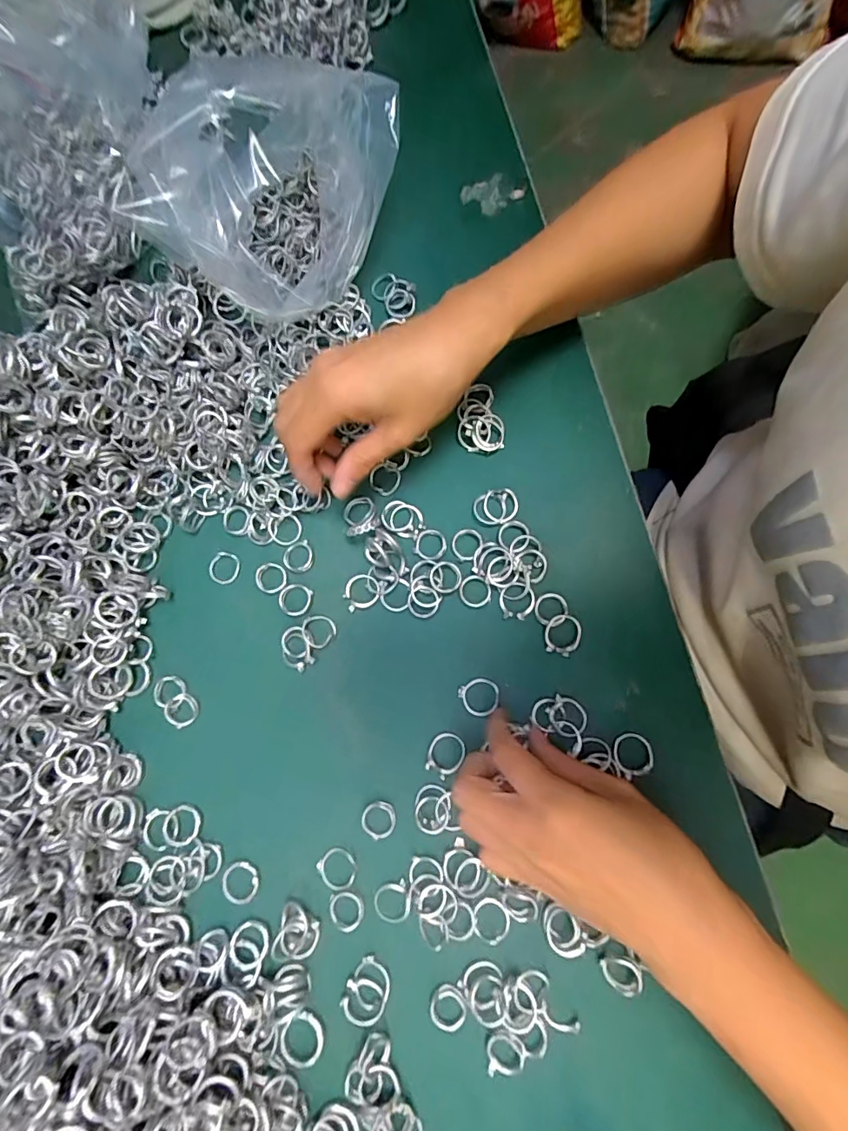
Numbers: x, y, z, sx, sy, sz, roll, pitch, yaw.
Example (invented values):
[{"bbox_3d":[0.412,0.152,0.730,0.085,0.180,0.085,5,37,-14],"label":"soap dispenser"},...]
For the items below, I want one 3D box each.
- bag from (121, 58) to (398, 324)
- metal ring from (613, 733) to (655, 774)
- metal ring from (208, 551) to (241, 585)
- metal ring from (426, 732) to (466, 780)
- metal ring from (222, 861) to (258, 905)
[{"bbox_3d":[-0.096,-0.248,0.329,0.119,0.085,0.148,31,81,10],"label":"bag"},{"bbox_3d":[0.121,0.109,0.290,0.023,0.004,0.022,0,78,1],"label":"metal ring"},{"bbox_3d":[-0.134,0.002,0.336,0.021,0.004,0.020,-1,77,4],"label":"metal ring"},{"bbox_3d":[0.013,0.113,0.300,0.020,0.005,0.025,33,82,10],"label":"metal ring"},{"bbox_3d":[-0.108,0.187,0.296,0.022,0.004,0.022,-1,77,4],"label":"metal ring"}]

